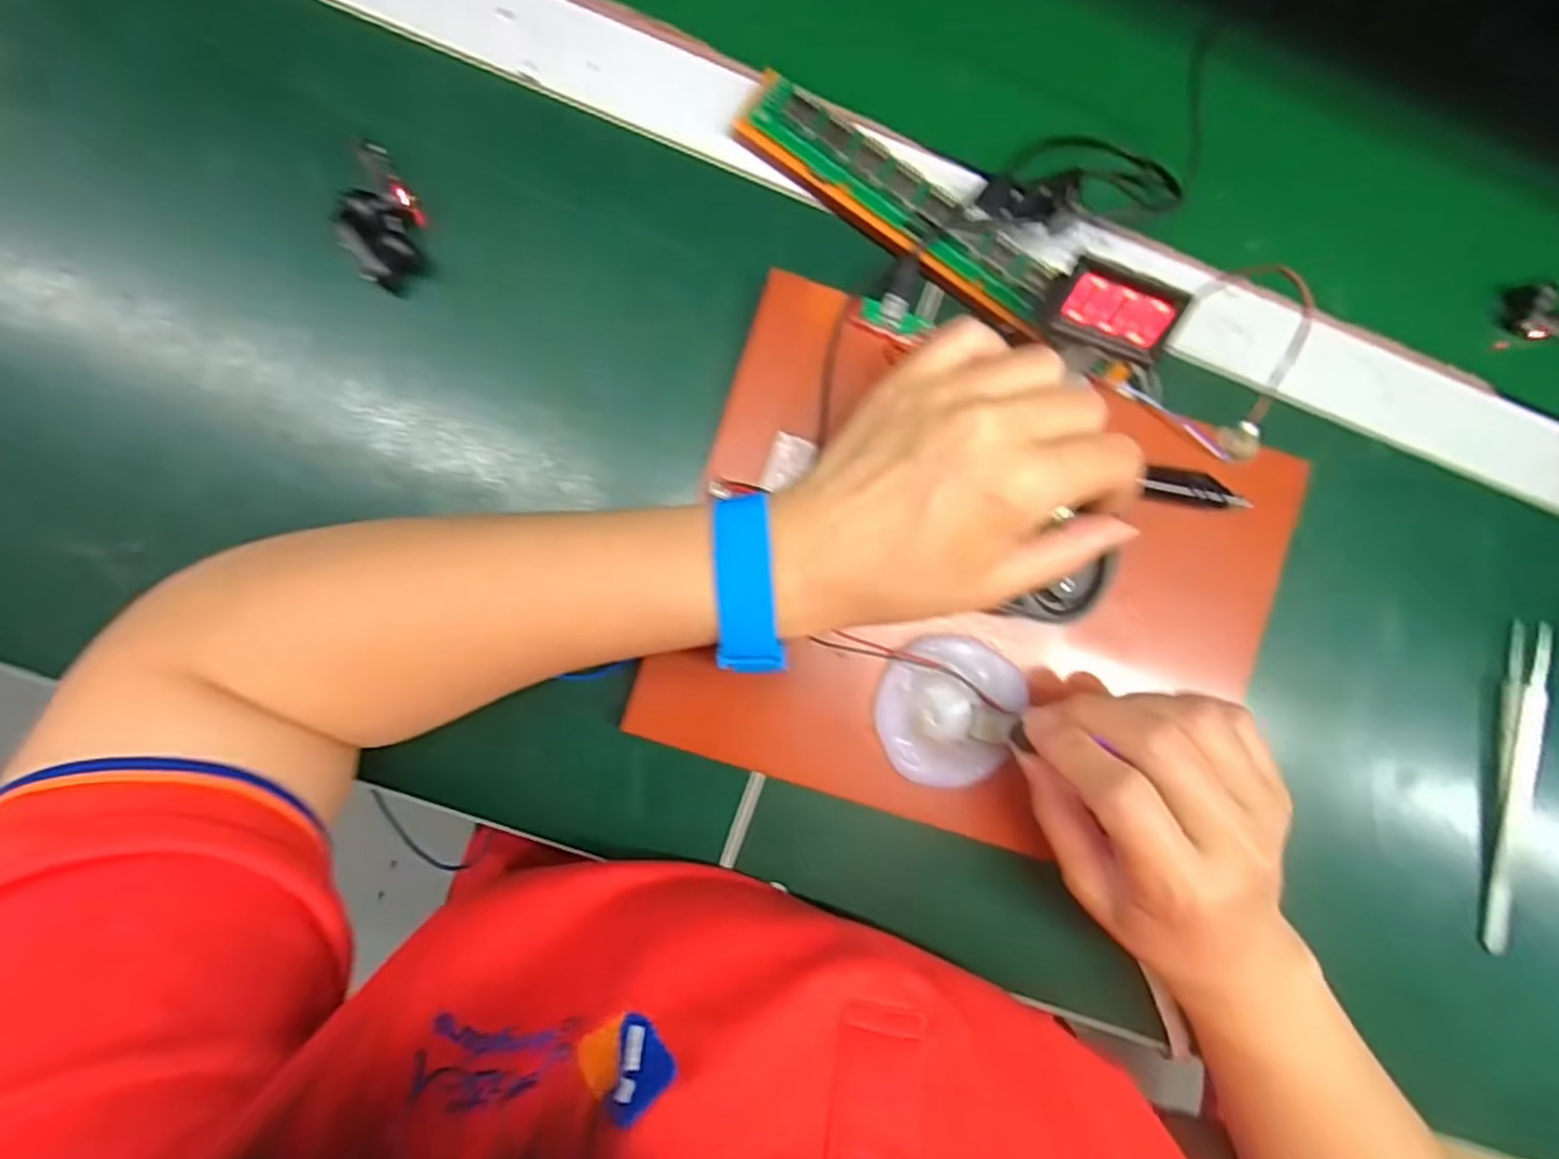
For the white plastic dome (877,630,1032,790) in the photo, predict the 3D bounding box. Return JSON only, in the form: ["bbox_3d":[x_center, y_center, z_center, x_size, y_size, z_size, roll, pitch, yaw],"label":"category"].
[{"bbox_3d":[0.068,0.053,0.295,0.054,0.019,0.061,28,86,-4],"label":"white plastic dome"}]

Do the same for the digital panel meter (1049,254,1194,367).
[{"bbox_3d":[0.126,-0.102,0.270,0.045,0.017,0.027,17,128,-6],"label":"digital panel meter"}]

